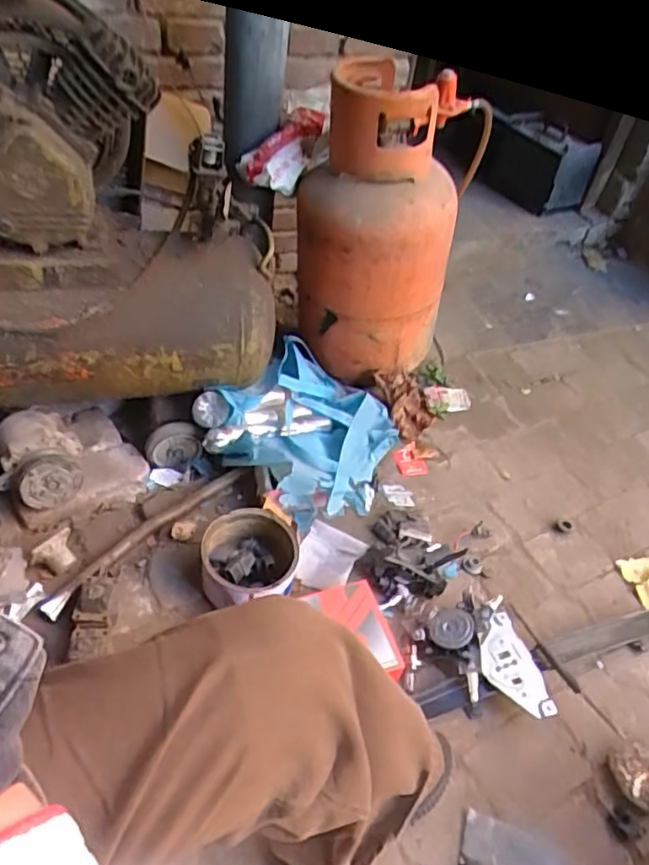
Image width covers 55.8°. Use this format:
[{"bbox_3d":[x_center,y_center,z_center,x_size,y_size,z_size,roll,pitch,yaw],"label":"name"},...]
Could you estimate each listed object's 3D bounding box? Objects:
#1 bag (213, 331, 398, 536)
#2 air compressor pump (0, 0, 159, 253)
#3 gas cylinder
[{"bbox_3d":[-0.029,-0.012,1.220,0.340,0.178,0.331,35,50,24],"label":"bag"},{"bbox_3d":[-0.388,-0.424,0.829,0.291,0.274,0.236,-3,46,-13],"label":"air compressor pump"},{"bbox_3d":[0.107,-0.419,1.315,0.309,0.559,0.368,10,45,0],"label":"gas cylinder"}]

